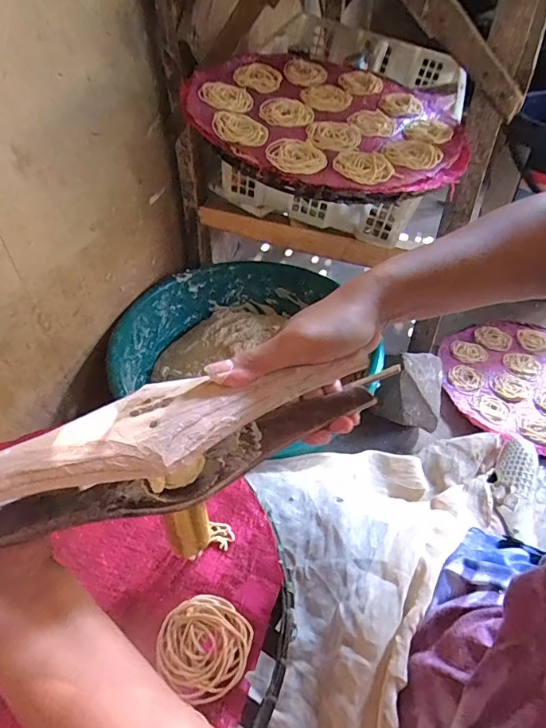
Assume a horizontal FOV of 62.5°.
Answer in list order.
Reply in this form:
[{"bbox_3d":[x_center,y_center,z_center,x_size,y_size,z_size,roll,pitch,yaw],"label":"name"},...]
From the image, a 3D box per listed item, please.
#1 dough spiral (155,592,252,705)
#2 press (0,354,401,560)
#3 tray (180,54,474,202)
[{"bbox_3d":[-0.052,0.212,0.342,0.067,0.006,0.064,1,45,-1],"label":"dough spiral"},{"bbox_3d":[-0.065,0.077,0.314,0.310,0.134,0.058,-15,47,-16],"label":"press"},{"bbox_3d":[0.071,-0.313,0.581,0.356,0.021,0.321,4,55,-5],"label":"tray"}]

